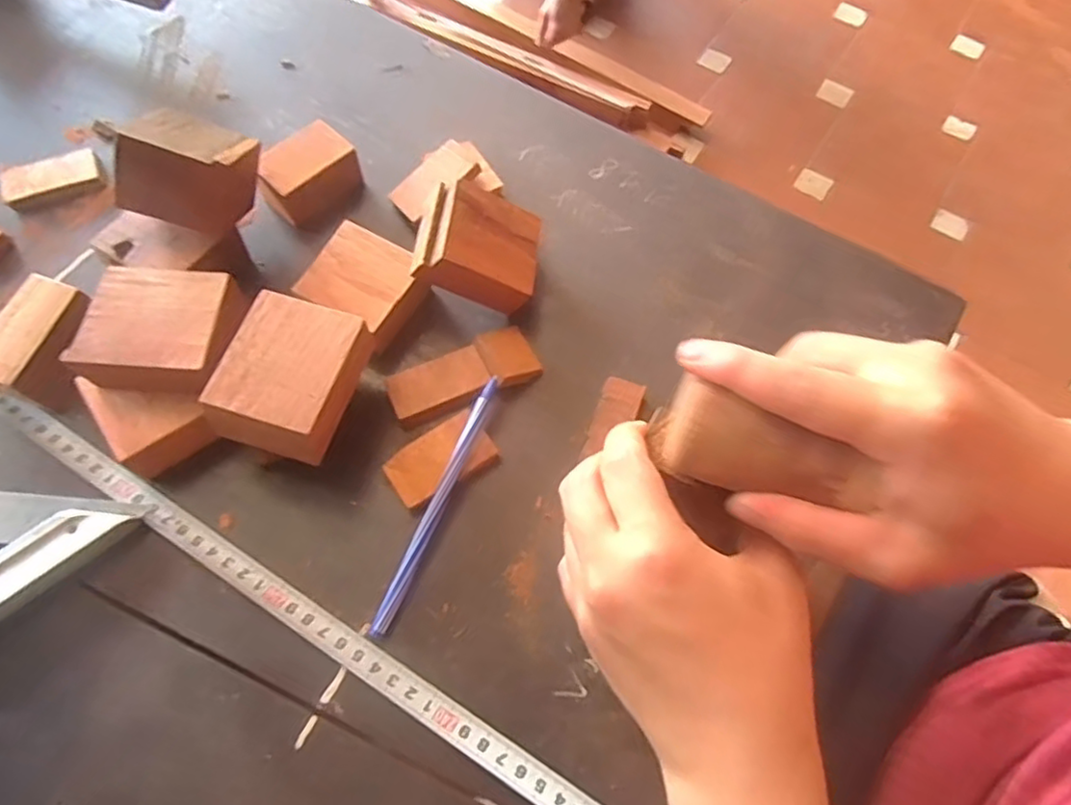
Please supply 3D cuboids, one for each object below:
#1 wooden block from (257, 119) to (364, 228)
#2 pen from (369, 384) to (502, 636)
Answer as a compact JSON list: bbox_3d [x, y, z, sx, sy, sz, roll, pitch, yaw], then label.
[{"bbox_3d":[-0.139,-0.141,0.402,0.038,0.026,0.056,37,70,13],"label":"wooden block"},{"bbox_3d":[-0.048,0.048,0.333,0.008,0.010,0.138,21,72,8],"label":"pen"}]

